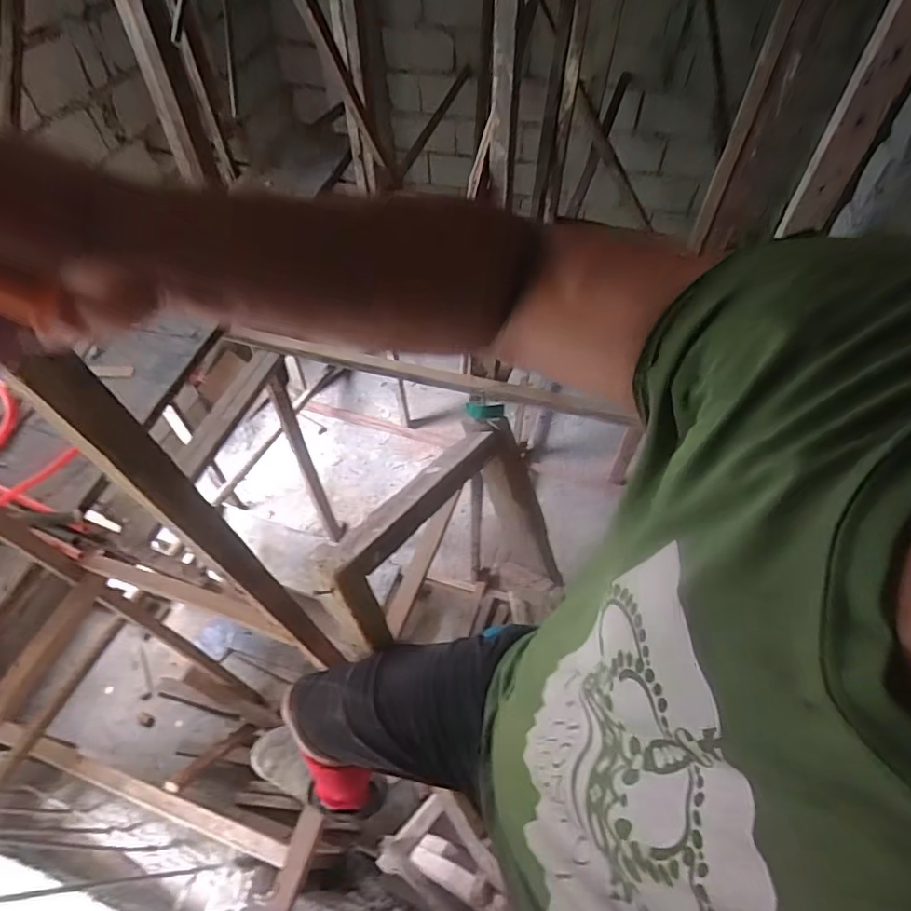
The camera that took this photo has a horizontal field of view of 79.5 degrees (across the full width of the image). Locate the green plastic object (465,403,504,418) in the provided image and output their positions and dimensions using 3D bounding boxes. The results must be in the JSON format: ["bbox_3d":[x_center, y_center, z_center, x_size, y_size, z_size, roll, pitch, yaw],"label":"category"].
[{"bbox_3d":[0.044,-0.067,0.819,0.059,0.025,0.013,4,53,-12],"label":"green plastic object"}]

